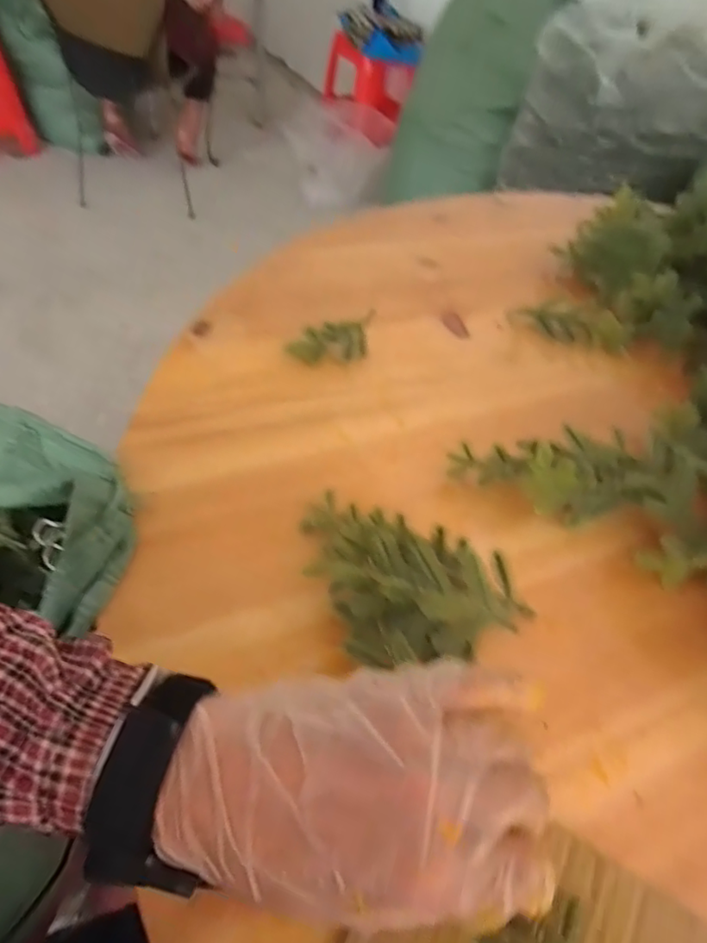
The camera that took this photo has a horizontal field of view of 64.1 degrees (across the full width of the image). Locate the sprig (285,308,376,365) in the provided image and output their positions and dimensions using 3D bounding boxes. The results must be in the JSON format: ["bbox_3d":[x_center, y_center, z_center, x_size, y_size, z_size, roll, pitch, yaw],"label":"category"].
[{"bbox_3d":[-0.017,-0.125,0.536,0.086,0.028,0.030,-16,53,-21],"label":"sprig"}]

